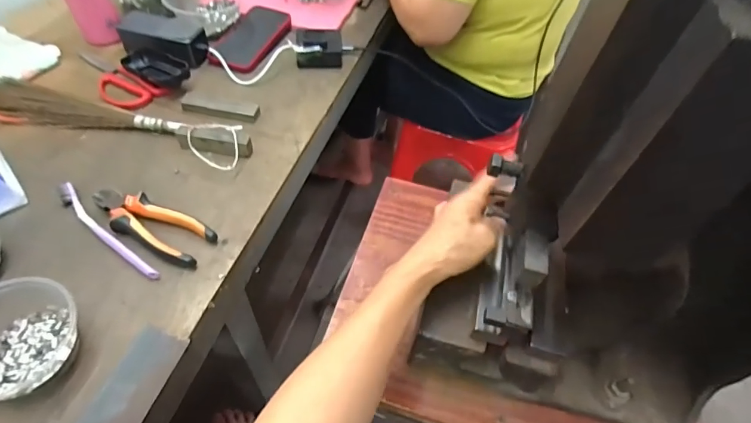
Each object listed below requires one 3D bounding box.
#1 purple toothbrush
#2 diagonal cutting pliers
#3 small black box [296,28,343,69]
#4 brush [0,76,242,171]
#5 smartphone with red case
[{"bbox_3d":[-0.305,0.023,0.466,0.179,0.015,0.018,35,57,20],"label":"purple toothbrush"},{"bbox_3d":[-0.257,0.013,0.473,0.147,0.025,0.053,23,54,13],"label":"diagonal cutting pliers"},{"bbox_3d":[-0.097,-0.278,0.698,0.082,0.042,0.054,-3,53,-7],"label":"small black box"},{"bbox_3d":[-0.365,-0.126,0.569,0.388,0.031,0.064,13,52,6],"label":"brush"},{"bbox_3d":[-0.210,-0.301,0.717,0.091,0.017,0.191,17,53,9],"label":"smartphone with red case"}]

